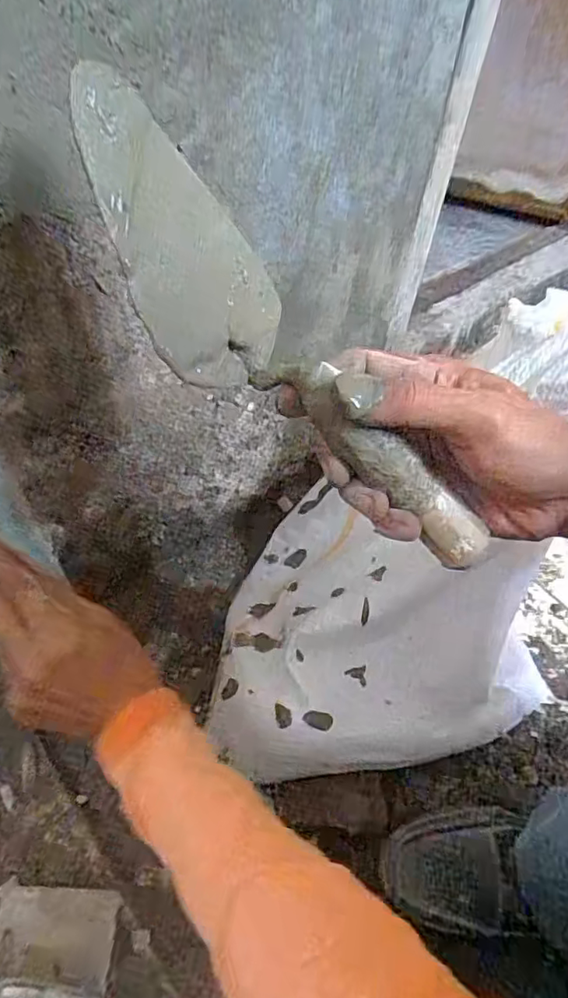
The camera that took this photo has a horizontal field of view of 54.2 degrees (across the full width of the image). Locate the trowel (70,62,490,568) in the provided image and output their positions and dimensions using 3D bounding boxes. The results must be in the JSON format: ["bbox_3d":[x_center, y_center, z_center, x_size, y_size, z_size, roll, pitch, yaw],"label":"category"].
[{"bbox_3d":[0.005,-0.075,0.284,0.288,0.057,0.081,45,56,-8],"label":"trowel"}]

